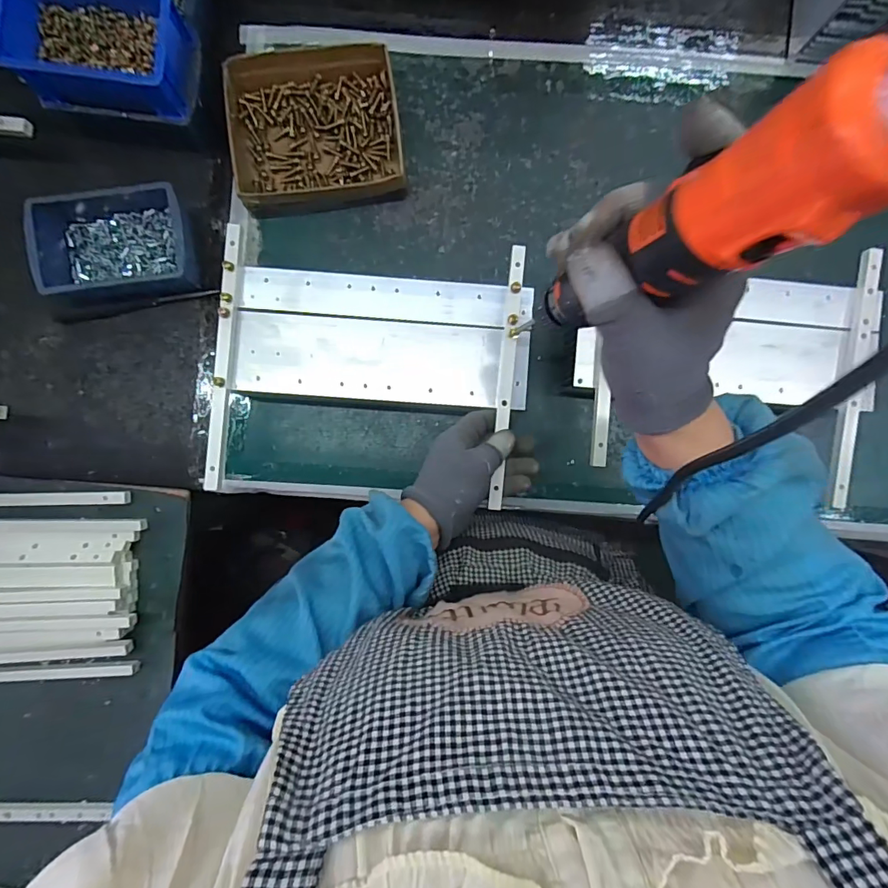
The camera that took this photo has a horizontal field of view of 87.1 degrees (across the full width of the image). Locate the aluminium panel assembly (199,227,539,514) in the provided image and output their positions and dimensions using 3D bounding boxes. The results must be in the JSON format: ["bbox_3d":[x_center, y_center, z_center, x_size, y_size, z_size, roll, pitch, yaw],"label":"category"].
[{"bbox_3d":[-0.067,-0.072,0.447,0.291,0.021,0.220,2,89,0],"label":"aluminium panel assembly"}]

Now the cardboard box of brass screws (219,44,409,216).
[{"bbox_3d":[-0.132,-0.328,0.486,0.174,0.037,0.159,-8,89,0],"label":"cardboard box of brass screws"}]

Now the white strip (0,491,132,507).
[{"bbox_3d":[-0.455,0.059,0.491,0.245,0.016,0.014,-1,89,0],"label":"white strip"}]

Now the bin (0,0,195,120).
[{"bbox_3d":[-0.321,-0.378,0.436,0.153,0.052,0.116,5,89,0],"label":"bin"}]

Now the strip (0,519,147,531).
[{"bbox_3d":[-0.439,0.086,0.488,0.246,0.008,0.012,0,89,0],"label":"strip"}]

